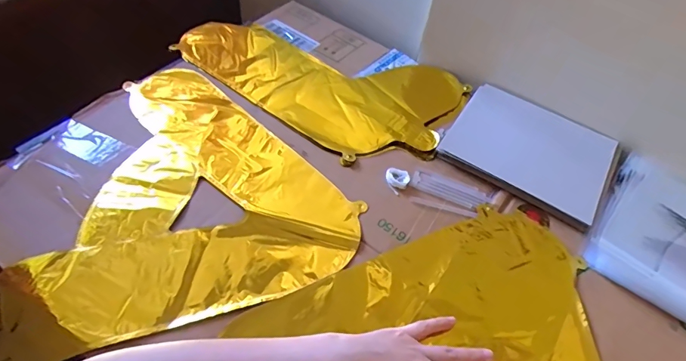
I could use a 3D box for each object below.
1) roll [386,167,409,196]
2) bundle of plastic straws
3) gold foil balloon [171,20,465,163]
[{"bbox_3d":[0.064,-0.001,0.518,0.028,0.008,0.030,3,52,-4],"label":"roll"},{"bbox_3d":[0.127,0.018,0.517,0.092,0.005,0.047,15,52,6],"label":"bundle of plastic straws"},{"bbox_3d":[-0.045,-0.148,0.629,0.404,0.017,0.220,25,54,13],"label":"gold foil balloon"}]

